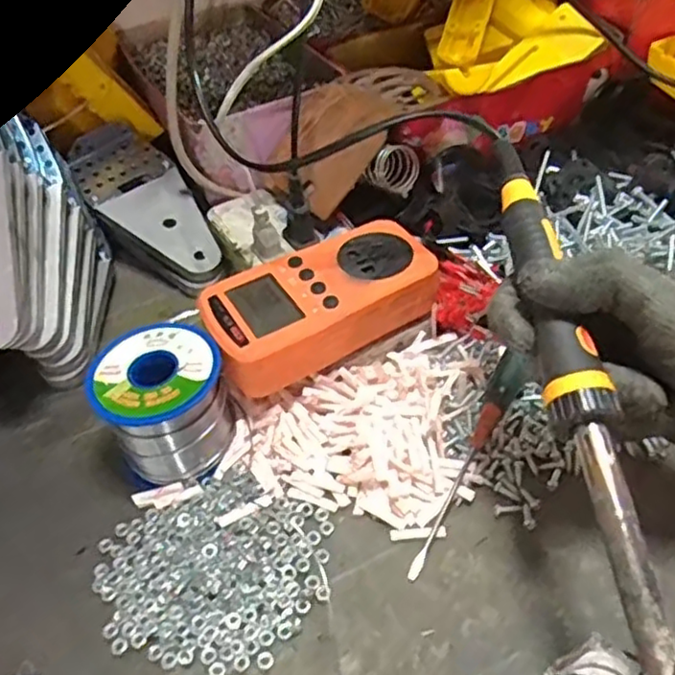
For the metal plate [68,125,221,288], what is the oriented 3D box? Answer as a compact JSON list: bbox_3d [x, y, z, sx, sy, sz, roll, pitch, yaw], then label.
[{"bbox_3d":[-0.135,-0.092,0.487,0.063,0.031,0.142,-32,72,-25],"label":"metal plate"}]

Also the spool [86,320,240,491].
[{"bbox_3d":[-0.089,0.037,0.356,0.063,0.061,0.061,-3,44,3],"label":"spool"}]

